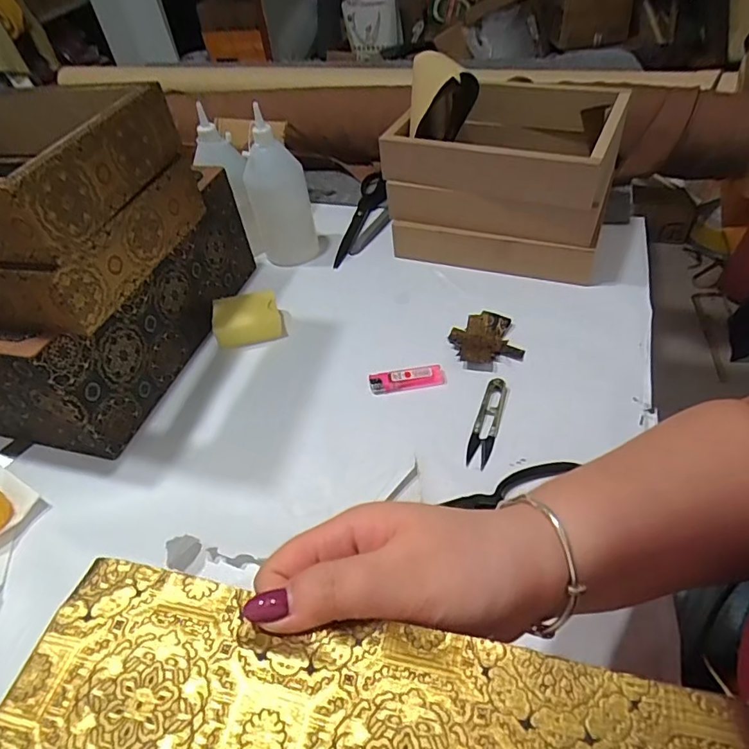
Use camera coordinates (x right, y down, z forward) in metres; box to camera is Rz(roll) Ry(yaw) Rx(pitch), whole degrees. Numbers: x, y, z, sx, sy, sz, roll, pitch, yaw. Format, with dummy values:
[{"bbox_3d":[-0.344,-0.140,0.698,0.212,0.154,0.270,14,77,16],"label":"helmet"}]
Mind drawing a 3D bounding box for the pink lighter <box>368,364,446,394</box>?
[{"bbox_3d":[0.034,0.005,0.544,0.079,0.015,0.021,-8,47,-1],"label":"pink lighter"}]

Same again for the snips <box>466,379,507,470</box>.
[{"bbox_3d":[0.109,0.043,0.494,0.022,0.009,0.100,14,50,18],"label":"snips"}]

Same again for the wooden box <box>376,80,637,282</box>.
[{"bbox_3d":[0.165,-0.250,0.669,0.256,0.176,0.204,17,51,21],"label":"wooden box"}]

